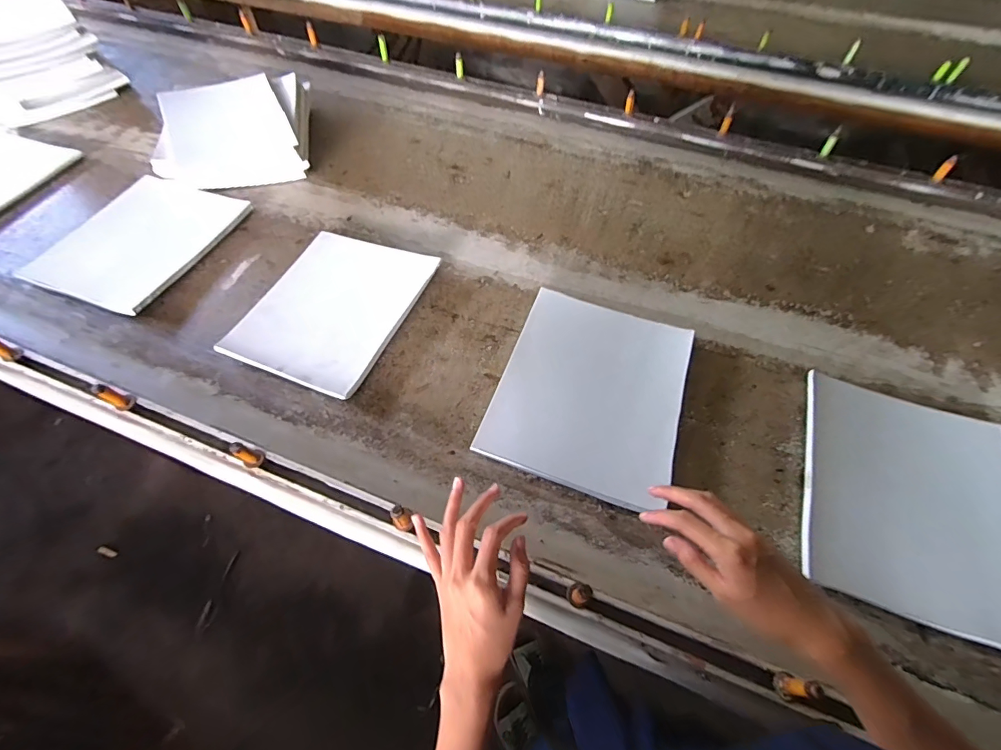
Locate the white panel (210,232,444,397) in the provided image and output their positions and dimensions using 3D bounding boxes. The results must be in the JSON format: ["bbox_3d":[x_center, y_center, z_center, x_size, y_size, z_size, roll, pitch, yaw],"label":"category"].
[{"bbox_3d":[-0.244,-0.106,0.635,0.210,0.016,0.258,21,59,10],"label":"white panel"}]

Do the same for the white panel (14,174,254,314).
[{"bbox_3d":[-0.586,-0.225,0.708,0.225,0.026,0.260,20,61,11],"label":"white panel"}]

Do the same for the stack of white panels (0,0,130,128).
[{"bbox_3d":[-0.963,-0.638,0.874,0.197,0.170,0.279,40,66,21],"label":"stack of white panels"}]

